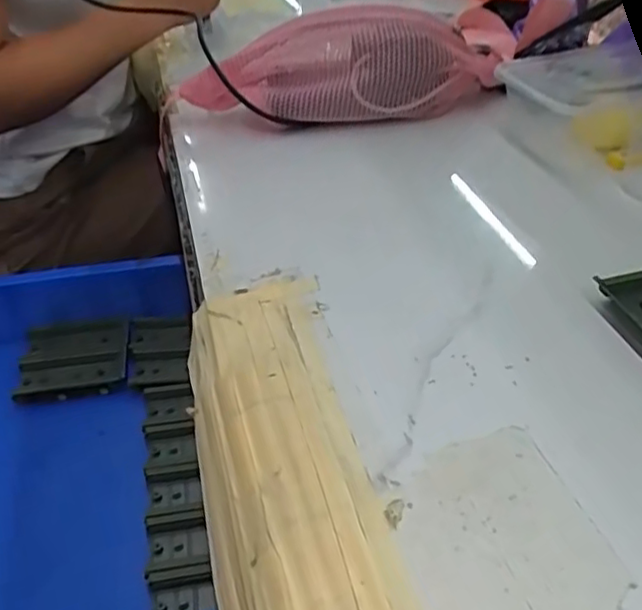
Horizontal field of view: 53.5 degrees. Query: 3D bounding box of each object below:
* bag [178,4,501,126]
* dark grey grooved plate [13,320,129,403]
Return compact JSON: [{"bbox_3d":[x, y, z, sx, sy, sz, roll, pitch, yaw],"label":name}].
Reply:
[{"bbox_3d":[0.025,-0.220,0.593,0.290,0.097,0.073,-11,41,-8],"label":"bag"},{"bbox_3d":[-0.233,0.050,0.602,0.096,0.016,0.079,-7,41,-6],"label":"dark grey grooved plate"}]

